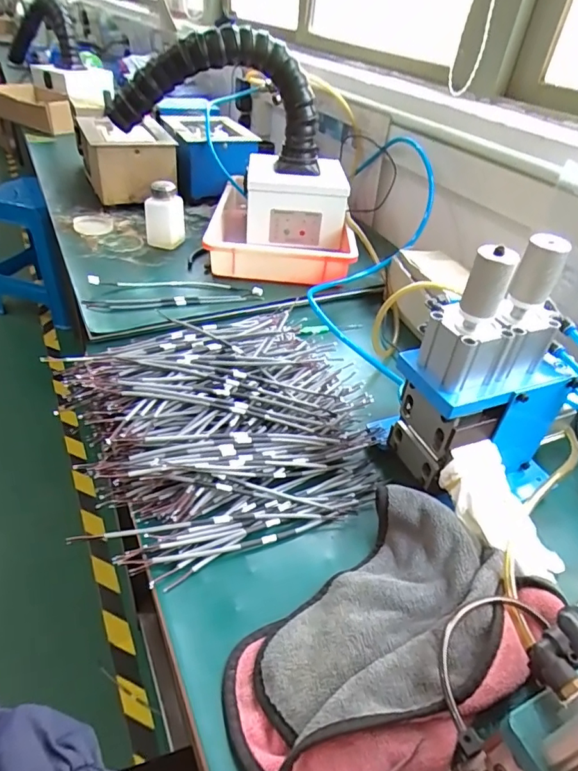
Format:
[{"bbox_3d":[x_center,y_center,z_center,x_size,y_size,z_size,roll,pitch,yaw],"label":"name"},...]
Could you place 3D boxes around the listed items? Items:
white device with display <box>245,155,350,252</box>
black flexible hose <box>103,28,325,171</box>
[{"bbox_3d":[0.009,-0.345,0.916,0.174,0.128,0.150,2,39,-5],"label":"white device with display"},{"bbox_3d":[-0.121,-0.489,0.827,0.344,0.196,0.152,-5,40,-14],"label":"black flexible hose"}]

